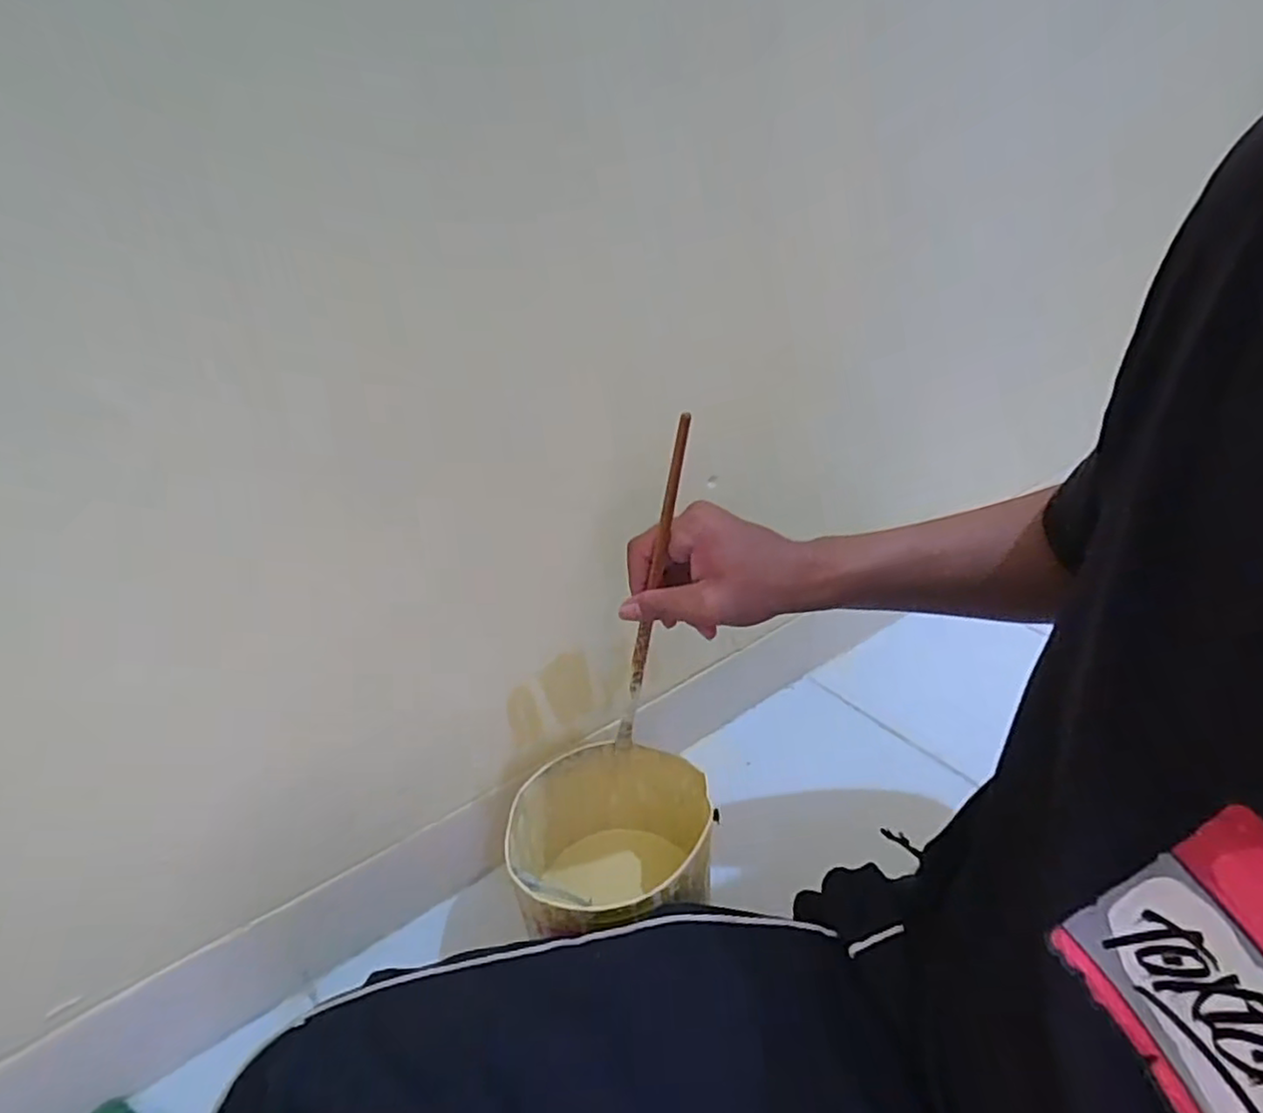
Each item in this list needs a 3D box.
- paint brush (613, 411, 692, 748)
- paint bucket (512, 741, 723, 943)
[{"bbox_3d":[0.012,0.040,0.454,0.011,0.299,0.011,23,38,18],"label":"paint brush"},{"bbox_3d":[-0.018,0.258,0.524,0.139,0.152,0.149,-2,30,1],"label":"paint bucket"}]

